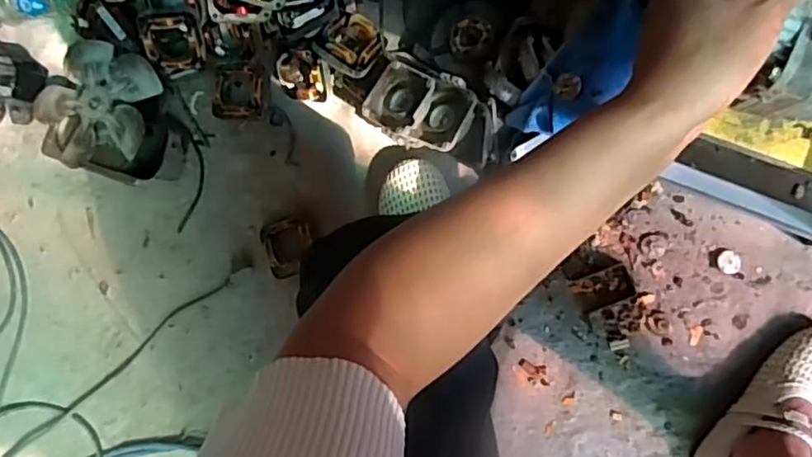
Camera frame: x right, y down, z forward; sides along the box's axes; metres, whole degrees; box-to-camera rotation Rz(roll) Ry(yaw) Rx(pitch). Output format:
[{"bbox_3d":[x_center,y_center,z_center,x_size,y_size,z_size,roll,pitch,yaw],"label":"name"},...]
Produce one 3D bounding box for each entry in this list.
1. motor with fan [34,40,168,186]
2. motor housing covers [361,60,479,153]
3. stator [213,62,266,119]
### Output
[{"bbox_3d":[-0.444,-0.173,0.927,0.180,0.082,0.180,0,90,10],"label":"motor with fan"},{"bbox_3d":[0.015,-0.155,0.794,0.136,0.046,0.088,21,91,9],"label":"motor housing covers"},{"bbox_3d":[-0.246,-0.202,0.920,0.074,0.032,0.079,6,90,10],"label":"stator"}]

